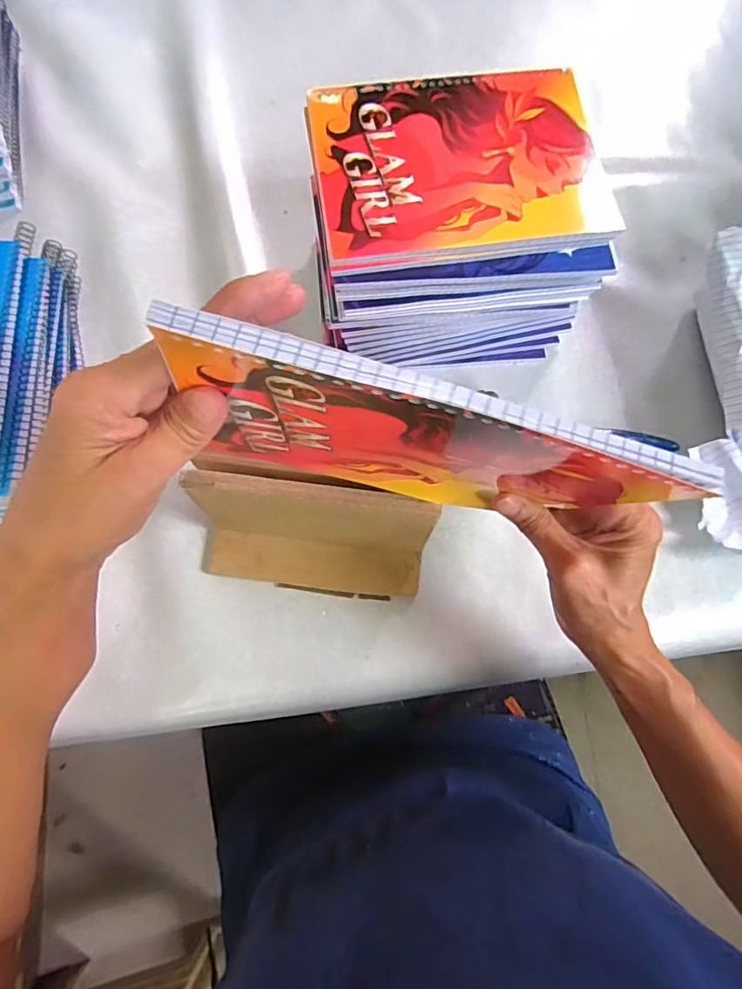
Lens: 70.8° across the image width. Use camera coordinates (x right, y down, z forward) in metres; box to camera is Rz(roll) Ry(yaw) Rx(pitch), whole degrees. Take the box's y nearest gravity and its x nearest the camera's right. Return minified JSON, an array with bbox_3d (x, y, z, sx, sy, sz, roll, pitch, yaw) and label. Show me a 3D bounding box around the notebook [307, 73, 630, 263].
[{"bbox_3d":[0.061,-0.233,0.365,0.196,0.014,0.143,-9,74,-5],"label":"notebook"}]

